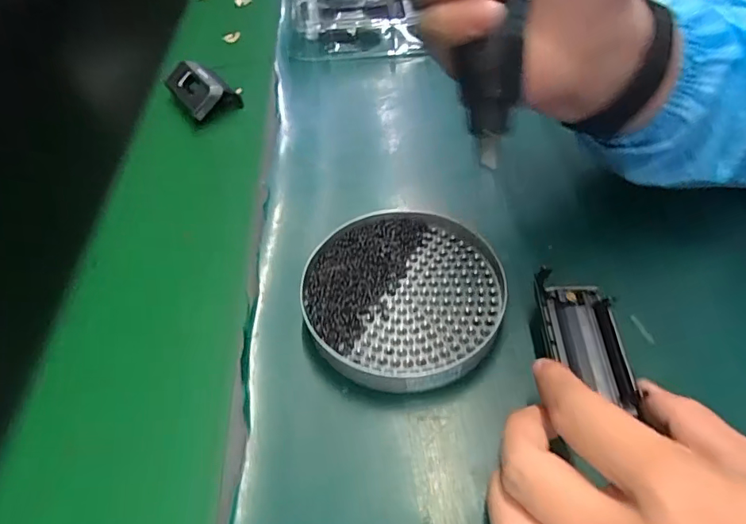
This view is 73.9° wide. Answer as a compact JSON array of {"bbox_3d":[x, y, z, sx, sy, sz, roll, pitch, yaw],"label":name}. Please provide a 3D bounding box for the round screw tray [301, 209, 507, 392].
[{"bbox_3d":[0.017,0.020,0.291,0.109,0.032,0.117,4,47,-4],"label":"round screw tray"}]

